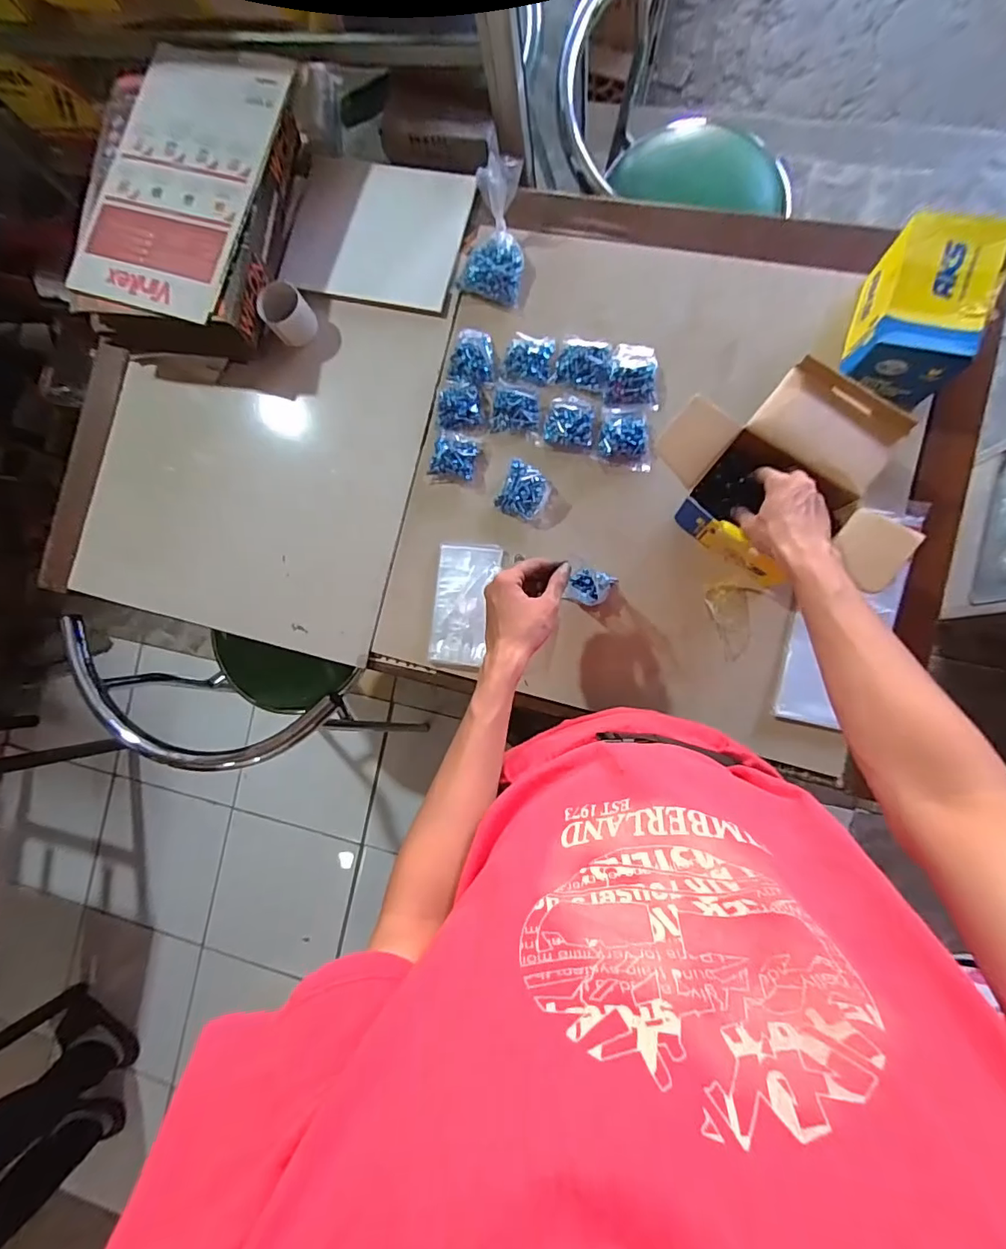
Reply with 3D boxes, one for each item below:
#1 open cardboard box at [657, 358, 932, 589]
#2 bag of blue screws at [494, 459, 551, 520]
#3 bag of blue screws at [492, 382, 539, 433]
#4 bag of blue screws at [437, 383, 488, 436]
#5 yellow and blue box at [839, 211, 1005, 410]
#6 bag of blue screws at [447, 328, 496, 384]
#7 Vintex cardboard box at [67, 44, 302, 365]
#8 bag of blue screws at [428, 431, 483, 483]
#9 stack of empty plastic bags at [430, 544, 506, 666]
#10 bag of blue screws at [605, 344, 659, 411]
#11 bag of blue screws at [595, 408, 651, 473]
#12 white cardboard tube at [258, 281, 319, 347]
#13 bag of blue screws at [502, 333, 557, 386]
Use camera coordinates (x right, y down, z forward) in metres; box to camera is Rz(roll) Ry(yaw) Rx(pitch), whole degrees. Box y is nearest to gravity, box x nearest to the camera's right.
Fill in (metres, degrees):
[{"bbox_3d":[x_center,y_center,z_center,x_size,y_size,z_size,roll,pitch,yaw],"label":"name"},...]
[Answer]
[{"bbox_3d":[0.313,-0.161,0.576,0.252,0.106,0.196,42,93,8],"label":"open cardboard box"},{"bbox_3d":[0.027,-0.168,0.677,0.060,0.024,0.061,31,92,9],"label":"bag of blue screws"},{"bbox_3d":[0.017,-0.280,0.682,0.061,0.021,0.056,2,87,9],"label":"bag of blue screws"},{"bbox_3d":[-0.053,-0.283,0.696,0.065,0.014,0.062,6,88,9],"label":"bag of blue screws"},{"bbox_3d":[0.456,-0.341,0.584,0.104,0.099,0.165,20,90,9],"label":"yellow and blue box"},{"bbox_3d":[-0.040,-0.352,0.696,0.060,0.015,0.077,1,87,8],"label":"bag of blue screws"},{"bbox_3d":[-0.406,-0.548,0.709,0.232,0.108,0.351,13,89,9],"label":"Vintex cardboard box"},{"bbox_3d":[-0.063,-0.221,0.693,0.060,0.020,0.058,14,89,9],"label":"bag of blue screws"},{"bbox_3d":[-0.051,-0.026,0.685,0.081,0.022,0.157,5,88,9],"label":"stack of empty plastic bags"},{"bbox_3d":[0.165,-0.313,0.665,0.063,0.022,0.081,6,88,9],"label":"bag of blue screws"},{"bbox_3d":[0.153,-0.233,0.660,0.067,0.027,0.075,9,88,9],"label":"bag of blue screws"},{"bbox_3d":[-0.293,-0.421,0.713,0.060,0.051,0.061,0,87,8],"label":"white cardboard tube"},{"bbox_3d":[0.037,-0.344,0.684,0.065,0.017,0.057,9,88,9],"label":"bag of blue screws"}]

